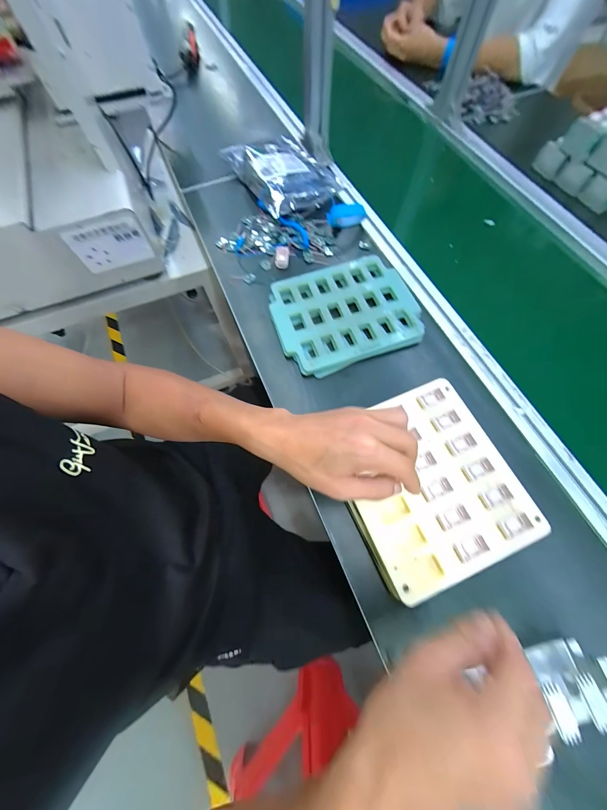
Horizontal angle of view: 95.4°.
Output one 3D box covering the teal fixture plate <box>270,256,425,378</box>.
[{"bbox_3d":[0.066,-0.154,0.451,0.225,0.015,0.185,-19,69,-7],"label":"teal fixture plate"}]

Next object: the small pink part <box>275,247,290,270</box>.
[{"bbox_3d":[-0.038,-0.268,0.500,0.023,0.011,0.045,3,68,2],"label":"small pink part"}]

